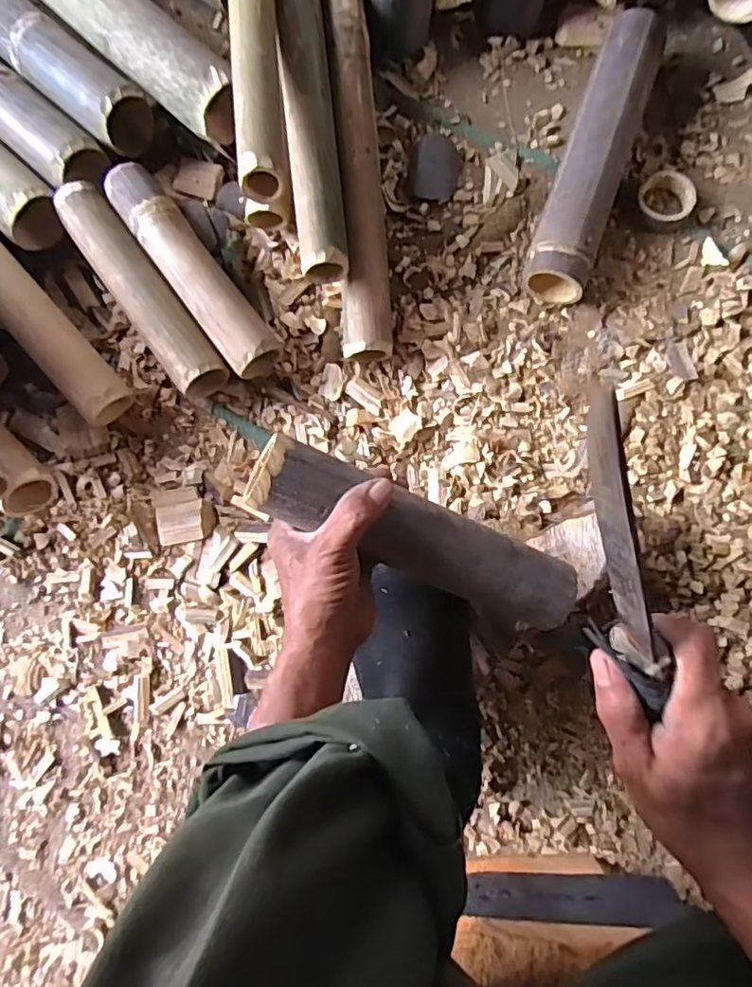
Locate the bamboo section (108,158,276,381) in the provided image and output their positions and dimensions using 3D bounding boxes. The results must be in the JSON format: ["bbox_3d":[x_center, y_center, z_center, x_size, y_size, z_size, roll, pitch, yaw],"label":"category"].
[{"bbox_3d":[-0.187,-0.226,0.593,0.052,0.061,0.248,-37,82,2],"label":"bamboo section"}]

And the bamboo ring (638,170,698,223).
[{"bbox_3d":[0.289,-0.295,0.568,0.054,0.016,0.050,-1,85,7],"label":"bamboo ring"}]

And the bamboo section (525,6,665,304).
[{"bbox_3d":[0.212,-0.323,0.556,0.060,0.061,0.264,19,87,8],"label":"bamboo section"}]

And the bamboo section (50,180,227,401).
[{"bbox_3d":[-0.242,-0.211,0.595,0.052,0.064,0.250,-35,82,2],"label":"bamboo section"}]

